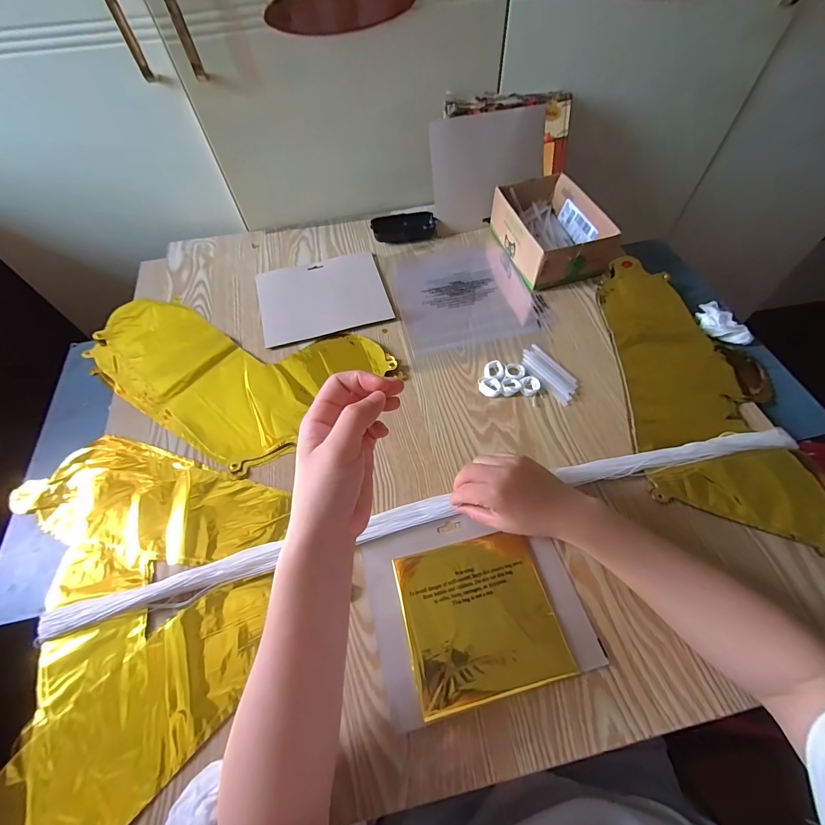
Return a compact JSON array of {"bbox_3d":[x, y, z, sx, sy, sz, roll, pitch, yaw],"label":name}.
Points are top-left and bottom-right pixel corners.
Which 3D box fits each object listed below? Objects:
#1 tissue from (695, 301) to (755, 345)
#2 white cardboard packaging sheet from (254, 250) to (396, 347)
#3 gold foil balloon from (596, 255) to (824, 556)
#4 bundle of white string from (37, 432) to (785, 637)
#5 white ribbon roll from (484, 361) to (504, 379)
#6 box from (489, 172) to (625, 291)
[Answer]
[{"bbox_3d":[0.433,-0.132,0.540,0.054,0.017,0.084,-11,58,-4],"label":"tissue"},{"bbox_3d":[-0.142,-0.186,0.598,0.192,0.004,0.163,-15,58,-6],"label":"white cardboard packaging sheet"},{"bbox_3d":[0.362,-0.050,0.486,0.191,0.013,0.416,0,58,3],"label":"gold foil balloon"},{"bbox_3d":[0.035,0.110,0.410,0.800,0.028,0.040,-13,58,-5],"label":"bundle of white string"},{"bbox_3d":[0.107,-0.054,0.503,0.025,0.011,0.028,-5,58,0],"label":"white ribbon roll"},{"bbox_3d":[0.214,-0.297,0.612,0.136,0.070,0.194,-17,58,-7],"label":"box"}]

